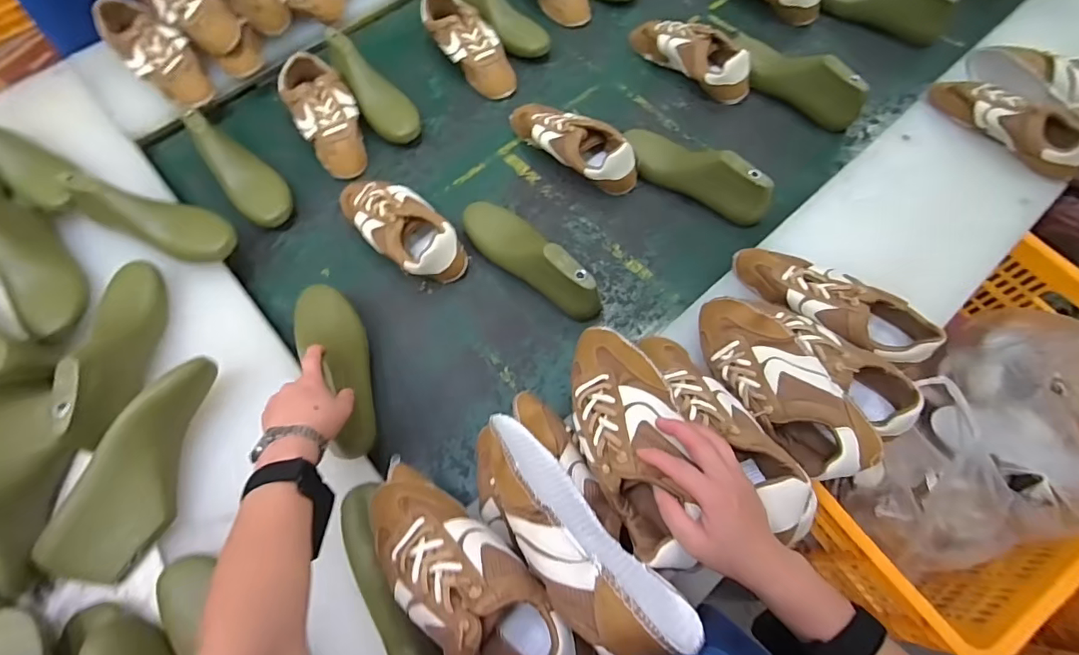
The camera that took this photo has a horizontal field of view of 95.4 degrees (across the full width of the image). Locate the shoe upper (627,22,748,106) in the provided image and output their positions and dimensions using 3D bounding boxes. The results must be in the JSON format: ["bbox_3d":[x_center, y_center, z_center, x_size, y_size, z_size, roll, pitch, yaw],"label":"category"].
[{"bbox_3d":[0.273,-0.503,0.887,0.098,0.075,0.255,-40,72,-13],"label":"shoe upper"}]

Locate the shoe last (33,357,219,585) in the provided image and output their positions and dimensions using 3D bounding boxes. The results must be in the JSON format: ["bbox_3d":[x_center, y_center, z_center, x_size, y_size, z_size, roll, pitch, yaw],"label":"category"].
[{"bbox_3d":[-0.440,0.155,0.549,0.077,0.068,0.246,23,70,10],"label":"shoe last"}]

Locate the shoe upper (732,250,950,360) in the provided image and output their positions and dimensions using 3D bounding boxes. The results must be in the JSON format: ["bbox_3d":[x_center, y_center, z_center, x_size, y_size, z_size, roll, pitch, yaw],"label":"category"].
[{"bbox_3d":[0.364,-0.034,0.625,0.242,0.078,0.089,36,74,15],"label":"shoe upper"}]

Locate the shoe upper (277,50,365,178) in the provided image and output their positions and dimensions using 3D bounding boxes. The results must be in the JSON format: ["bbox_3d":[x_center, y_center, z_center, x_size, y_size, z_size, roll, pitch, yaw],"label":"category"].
[{"bbox_3d":[-0.363,-0.365,0.836,0.102,0.060,0.231,-31,71,-10],"label":"shoe upper"}]

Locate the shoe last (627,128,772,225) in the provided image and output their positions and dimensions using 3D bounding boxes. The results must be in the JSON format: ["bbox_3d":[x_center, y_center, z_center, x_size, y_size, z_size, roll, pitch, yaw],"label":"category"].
[{"bbox_3d":[0.239,-0.248,0.758,0.252,0.101,0.069,35,72,27],"label":"shoe last"}]

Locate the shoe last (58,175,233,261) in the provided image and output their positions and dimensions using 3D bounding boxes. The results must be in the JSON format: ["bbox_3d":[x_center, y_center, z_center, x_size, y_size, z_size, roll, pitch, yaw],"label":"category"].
[{"bbox_3d":[-0.541,-0.154,0.686,0.243,0.065,0.073,21,71,10],"label":"shoe last"}]

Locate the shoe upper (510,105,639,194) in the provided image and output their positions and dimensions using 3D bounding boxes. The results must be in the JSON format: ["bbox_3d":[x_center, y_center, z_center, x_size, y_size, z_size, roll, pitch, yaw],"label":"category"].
[{"bbox_3d":[0.053,-0.306,0.803,0.251,0.075,0.090,40,75,16],"label":"shoe upper"}]

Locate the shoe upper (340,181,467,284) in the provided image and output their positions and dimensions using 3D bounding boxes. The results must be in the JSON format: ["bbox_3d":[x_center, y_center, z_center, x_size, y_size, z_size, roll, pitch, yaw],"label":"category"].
[{"bbox_3d":[-0.210,-0.157,0.741,0.104,0.076,0.228,-38,72,-12],"label":"shoe upper"}]

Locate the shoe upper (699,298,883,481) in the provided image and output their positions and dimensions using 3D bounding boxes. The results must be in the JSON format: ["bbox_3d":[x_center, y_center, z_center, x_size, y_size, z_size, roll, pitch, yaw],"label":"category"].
[{"bbox_3d":[0.275,0.065,0.575,0.094,0.077,0.243,-26,70,-8],"label":"shoe upper"}]

